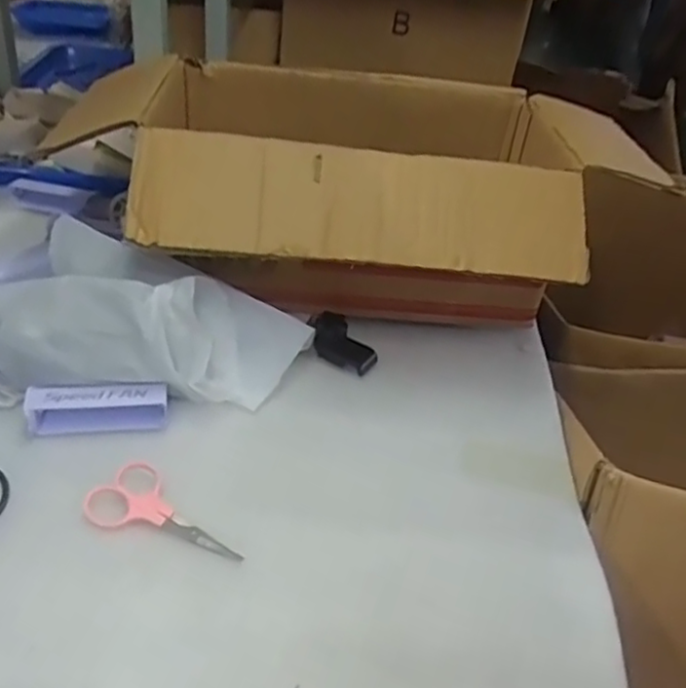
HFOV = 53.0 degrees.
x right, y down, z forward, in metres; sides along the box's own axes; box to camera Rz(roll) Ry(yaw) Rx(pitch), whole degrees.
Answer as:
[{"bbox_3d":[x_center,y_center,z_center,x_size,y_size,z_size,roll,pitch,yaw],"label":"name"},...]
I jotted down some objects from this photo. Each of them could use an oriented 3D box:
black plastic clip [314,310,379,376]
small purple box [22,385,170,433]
[{"bbox_3d":[0.002,-0.001,0.617,0.055,0.044,0.031,14,34,10],"label":"black plastic clip"},{"bbox_3d":[-0.184,0.048,0.516,0.098,0.027,0.028,-1,34,-13],"label":"small purple box"}]

